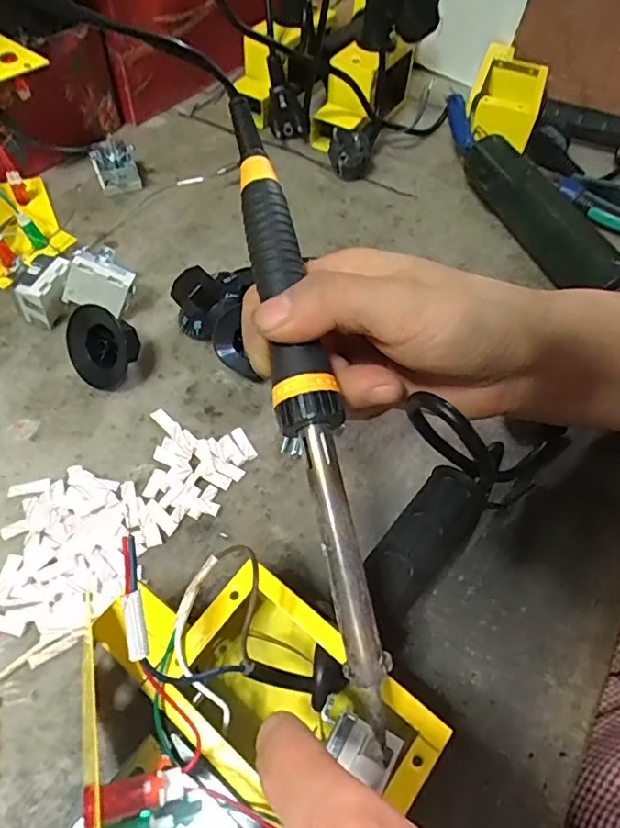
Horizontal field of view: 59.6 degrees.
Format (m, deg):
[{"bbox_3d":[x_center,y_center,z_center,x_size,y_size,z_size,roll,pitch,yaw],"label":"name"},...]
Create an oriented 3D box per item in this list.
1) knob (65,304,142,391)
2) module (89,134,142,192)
[{"bbox_3d":[-0.121,-0.040,0.323,0.046,0.043,0.025,58,34,2],"label":"knob"},{"bbox_3d":[-0.154,-0.197,0.430,0.032,0.031,0.030,-18,58,-16],"label":"module"}]

